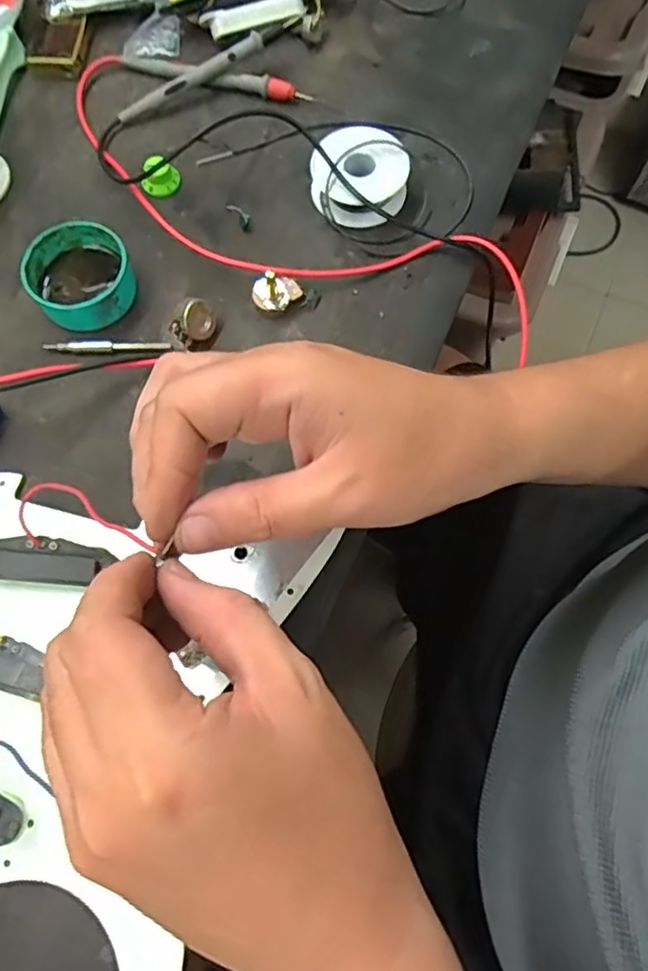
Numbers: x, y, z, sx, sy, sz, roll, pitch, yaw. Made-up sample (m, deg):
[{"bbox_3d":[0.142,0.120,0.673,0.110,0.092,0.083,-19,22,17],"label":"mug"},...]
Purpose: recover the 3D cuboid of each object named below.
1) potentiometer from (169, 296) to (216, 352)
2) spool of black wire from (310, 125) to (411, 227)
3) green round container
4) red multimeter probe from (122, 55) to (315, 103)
[{"bbox_3d":[-0.078,-0.096,0.369,0.024,0.015,0.028,25,89,-22],"label":"potentiometer"},{"bbox_3d":[0.023,-0.198,0.400,0.058,0.027,0.059,0,71,-1],"label":"spool of black wire"},{"bbox_3d":[-0.146,-0.125,0.377,0.059,0.026,0.059,0,71,-1],"label":"green round container"},{"bbox_3d":[-0.076,-0.288,0.439,0.137,0.013,0.015,14,72,4],"label":"red multimeter probe"}]

